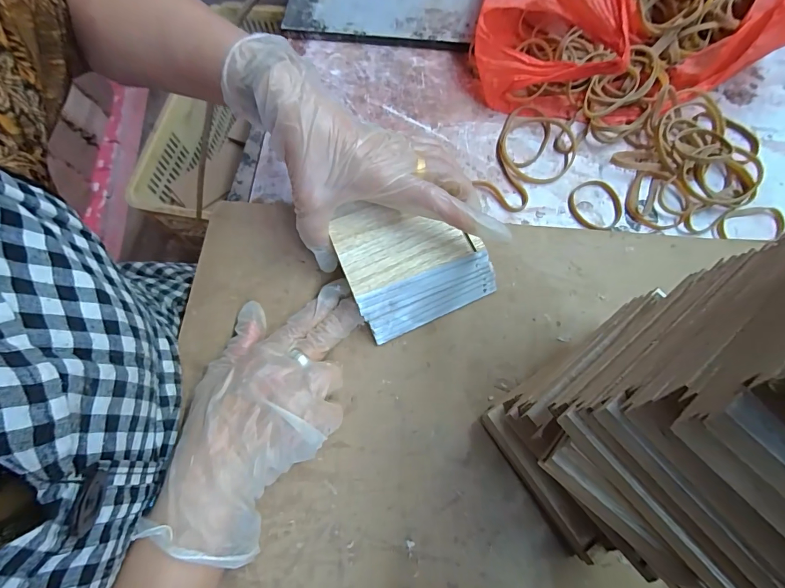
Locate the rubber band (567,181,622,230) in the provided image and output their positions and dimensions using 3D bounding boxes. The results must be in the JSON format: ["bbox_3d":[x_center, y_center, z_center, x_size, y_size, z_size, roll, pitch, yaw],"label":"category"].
[{"bbox_3d":[0.186,-0.082,0.338,0.051,0.005,0.048,0,71,1],"label":"rubber band"}]

